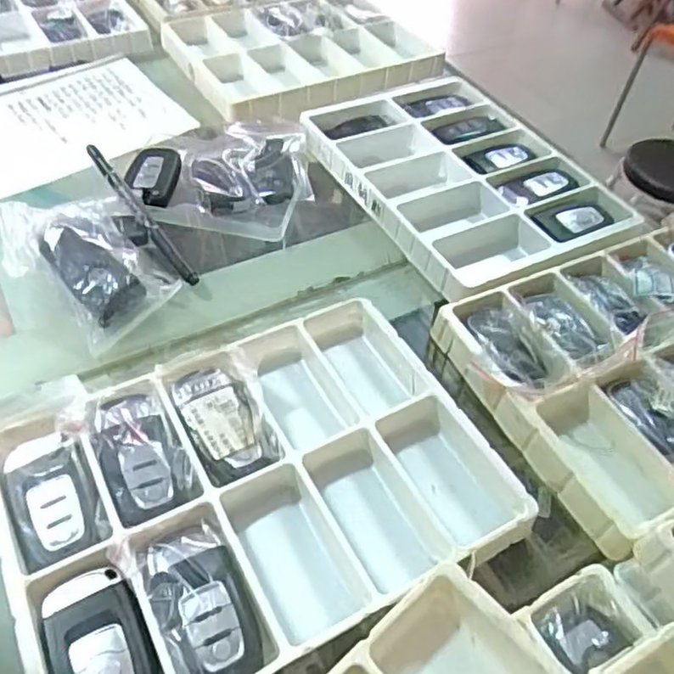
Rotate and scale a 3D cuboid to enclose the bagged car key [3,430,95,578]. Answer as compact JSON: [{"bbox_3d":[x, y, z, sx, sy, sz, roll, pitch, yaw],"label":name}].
[{"bbox_3d":[-0.144,0.080,0.312,0.035,0.012,0.063,-19,53,-20],"label":"bagged car key"}]

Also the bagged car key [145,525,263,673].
[{"bbox_3d":[-0.061,0.126,0.290,0.038,0.023,0.072,-18,53,-19],"label":"bagged car key"}]

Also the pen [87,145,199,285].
[{"bbox_3d":[-0.138,-0.087,0.445,0.010,0.012,0.135,-33,75,-25],"label":"pen"}]

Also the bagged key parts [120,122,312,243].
[{"bbox_3d":[-0.091,-0.132,0.500,0.133,0.022,0.117,4,49,-1],"label":"bagged key parts"}]

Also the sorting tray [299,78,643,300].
[{"bbox_3d":[0.097,-0.136,0.519,0.178,0.029,0.247,-23,55,-23],"label":"sorting tray"}]

